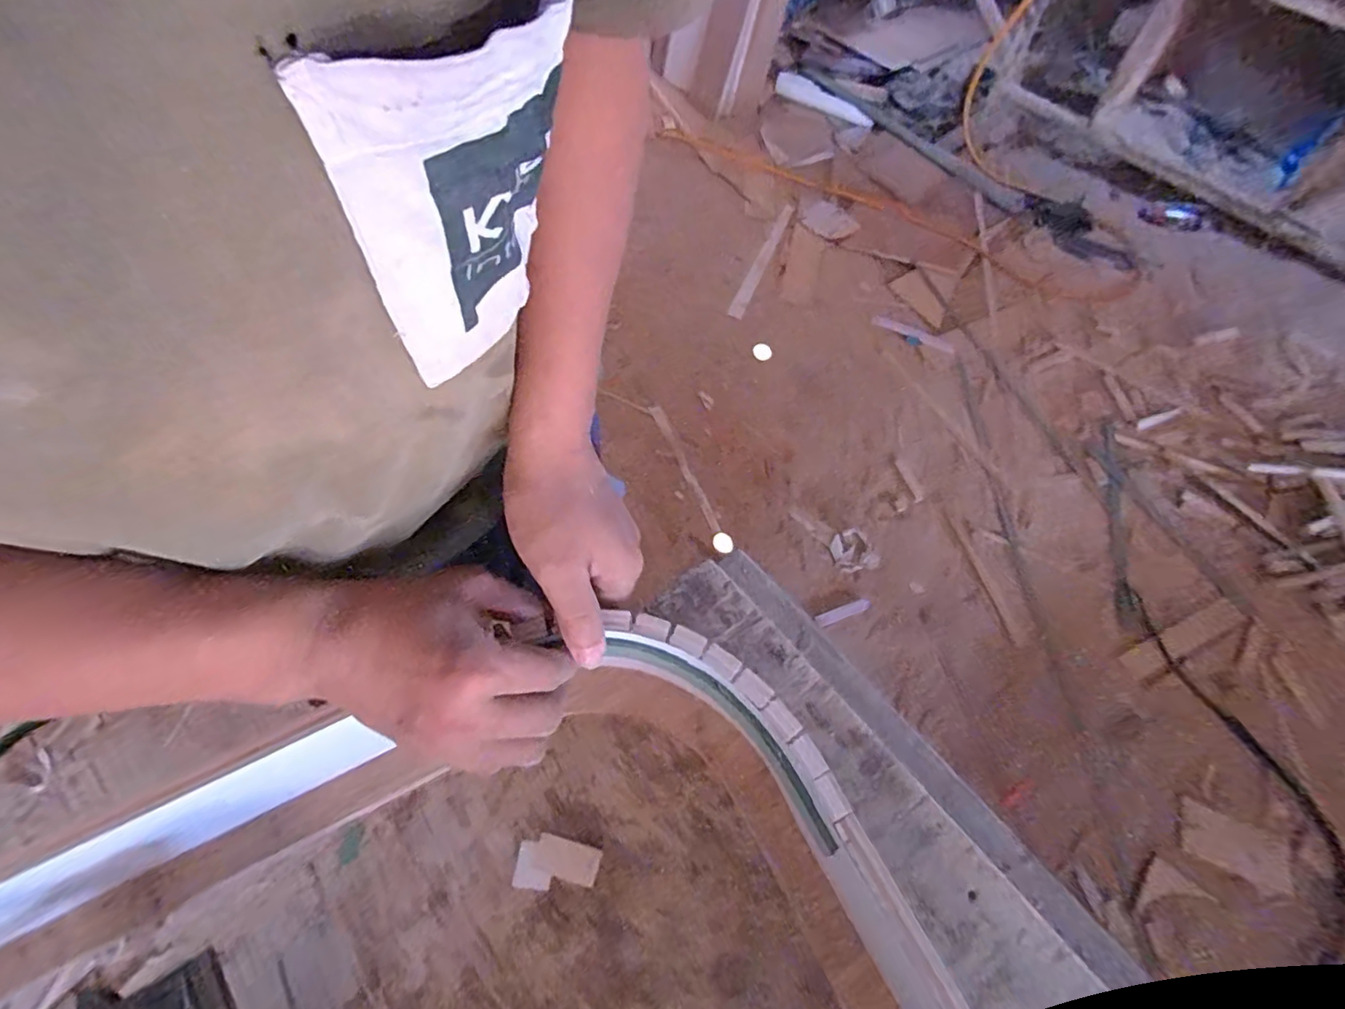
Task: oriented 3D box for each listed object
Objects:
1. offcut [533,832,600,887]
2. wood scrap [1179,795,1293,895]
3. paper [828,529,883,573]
[{"bbox_3d":[-0.067,0.224,0.368,0.041,0.006,0.021,14,61,6],"label":"offcut"},{"bbox_3d":[1.021,0.623,1.060,0.158,0.007,0.103,20,57,25],"label":"wood scrap"},{"bbox_3d":[0.436,0.120,1.412,0.098,0.032,0.114,-30,66,-17],"label":"paper"}]

